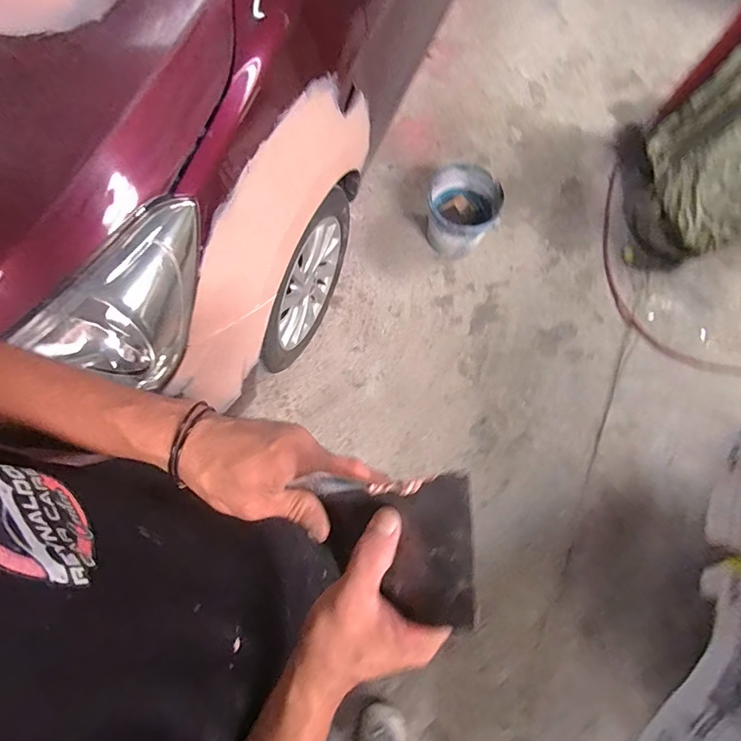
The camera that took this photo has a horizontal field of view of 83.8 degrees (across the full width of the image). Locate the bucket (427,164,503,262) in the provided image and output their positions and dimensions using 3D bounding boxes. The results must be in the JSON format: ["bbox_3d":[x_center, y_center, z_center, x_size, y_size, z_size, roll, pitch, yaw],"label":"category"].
[{"bbox_3d":[0.328,-0.573,1.532,0.256,0.238,0.237,1,75,-2],"label":"bucket"}]

